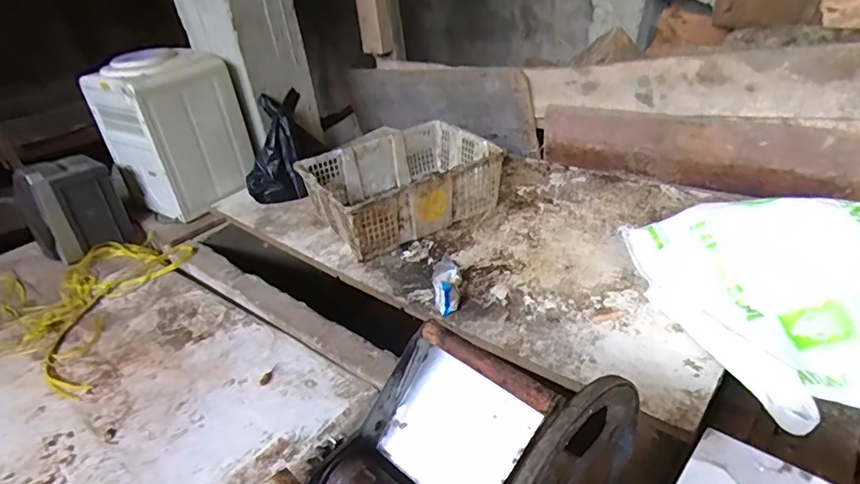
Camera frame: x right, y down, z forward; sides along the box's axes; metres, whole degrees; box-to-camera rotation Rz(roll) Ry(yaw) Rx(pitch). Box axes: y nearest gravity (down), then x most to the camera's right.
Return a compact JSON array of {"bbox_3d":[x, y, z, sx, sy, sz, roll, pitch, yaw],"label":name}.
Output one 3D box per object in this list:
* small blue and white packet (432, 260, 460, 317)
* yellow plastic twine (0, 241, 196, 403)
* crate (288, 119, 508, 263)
[{"bbox_3d":[0.036,0.092,1.098,0.057,0.063,0.123,-6,32,2],"label":"small blue and white packet"},{"bbox_3d":[-0.963,0.113,1.343,0.802,0.048,0.476,9,34,24],"label":"yellow plastic twine"},{"bbox_3d":[-0.075,-0.155,1.407,0.466,0.173,0.332,-23,36,-24],"label":"crate"}]

